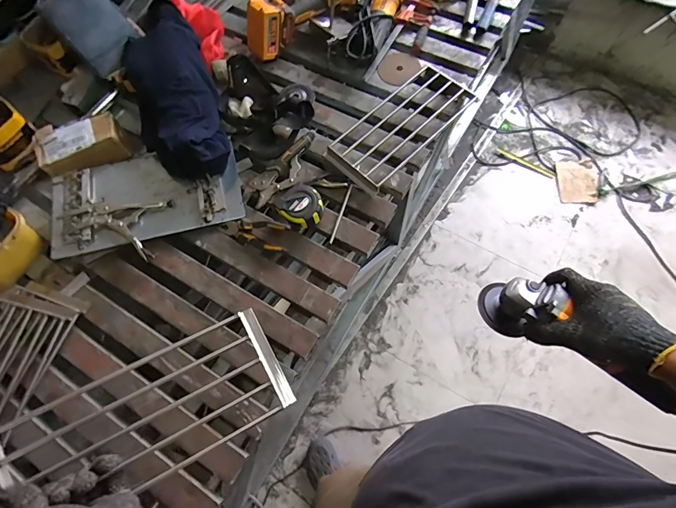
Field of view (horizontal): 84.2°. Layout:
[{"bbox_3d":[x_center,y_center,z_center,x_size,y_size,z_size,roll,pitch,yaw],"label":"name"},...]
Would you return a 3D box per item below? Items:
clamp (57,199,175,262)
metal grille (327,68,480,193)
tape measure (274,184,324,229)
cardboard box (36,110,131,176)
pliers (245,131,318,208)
[{"bbox_3d":[-0.453,-0.065,0.763,0.192,0.029,0.127,8,69,7],"label":"clamp"},{"bbox_3d":[0.141,-0.289,0.833,0.344,0.022,0.159,-43,72,-12],"label":"metal grille"},{"bbox_3d":[-0.073,-0.091,0.756,0.083,0.045,0.081,-31,70,-8],"label":"tape measure"},{"bbox_3d":[-0.560,-0.237,0.819,0.175,0.049,0.106,-18,70,-3],"label":"cardboard box"},{"bbox_3d":[-0.117,-0.181,0.803,0.201,0.021,0.064,-43,72,-12],"label":"pliers"}]

